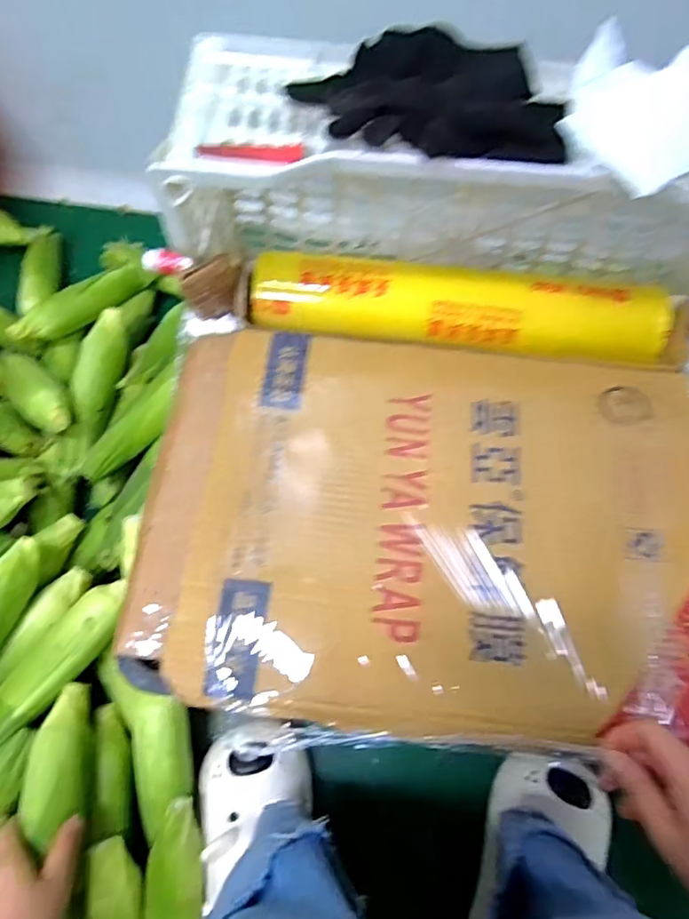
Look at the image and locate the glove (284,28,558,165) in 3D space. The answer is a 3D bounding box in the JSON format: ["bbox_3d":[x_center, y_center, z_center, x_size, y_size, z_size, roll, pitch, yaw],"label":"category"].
[{"bbox_3d":[0.068,-0.283,0.427,0.214,0.033,0.127,12,65,3],"label":"glove"}]

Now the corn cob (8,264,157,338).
[{"bbox_3d":[-0.369,-0.223,0.787,0.209,0.044,0.046,-36,71,-18],"label":"corn cob"}]

